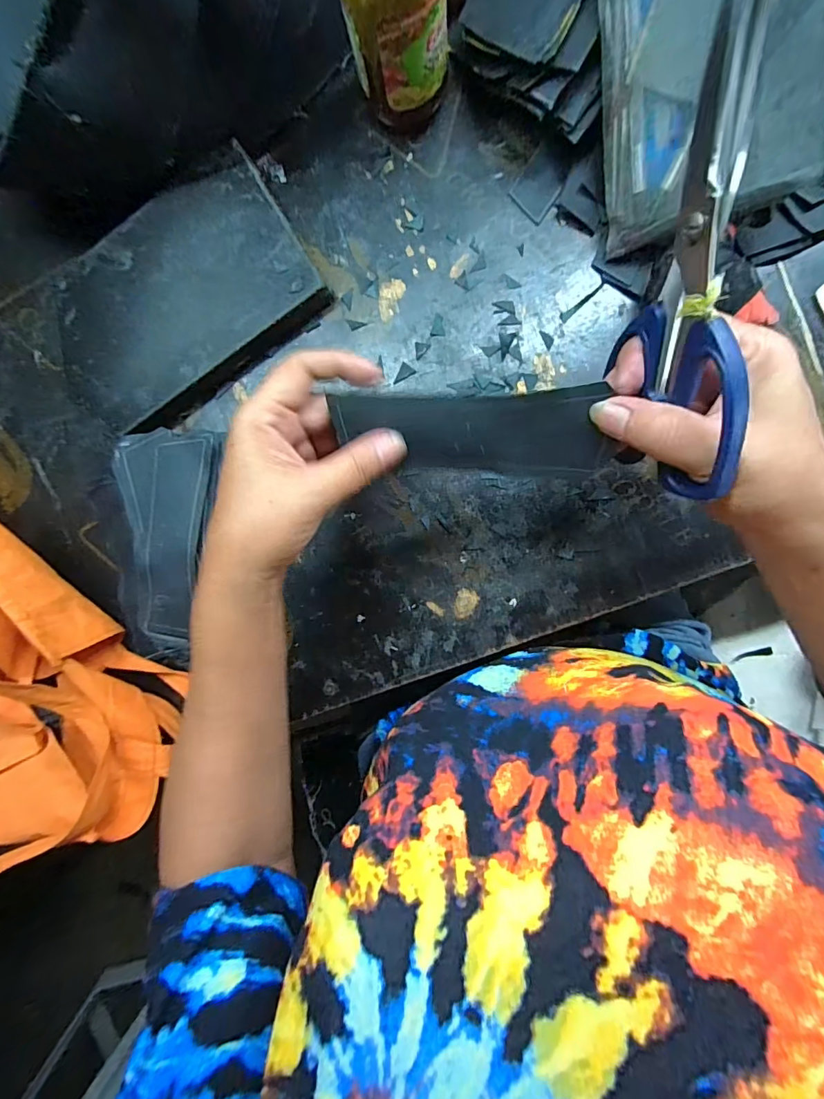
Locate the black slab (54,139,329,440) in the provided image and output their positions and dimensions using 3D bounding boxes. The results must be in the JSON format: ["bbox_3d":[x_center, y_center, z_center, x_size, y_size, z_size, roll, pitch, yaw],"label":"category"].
[{"bbox_3d":[-0.179,-0.189,0.351,0.200,0.025,0.135,-32,89,8],"label":"black slab"}]

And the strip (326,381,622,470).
[{"bbox_3d":[0.030,-0.063,0.245,0.146,0.004,0.042,2,124,13],"label":"strip"}]

